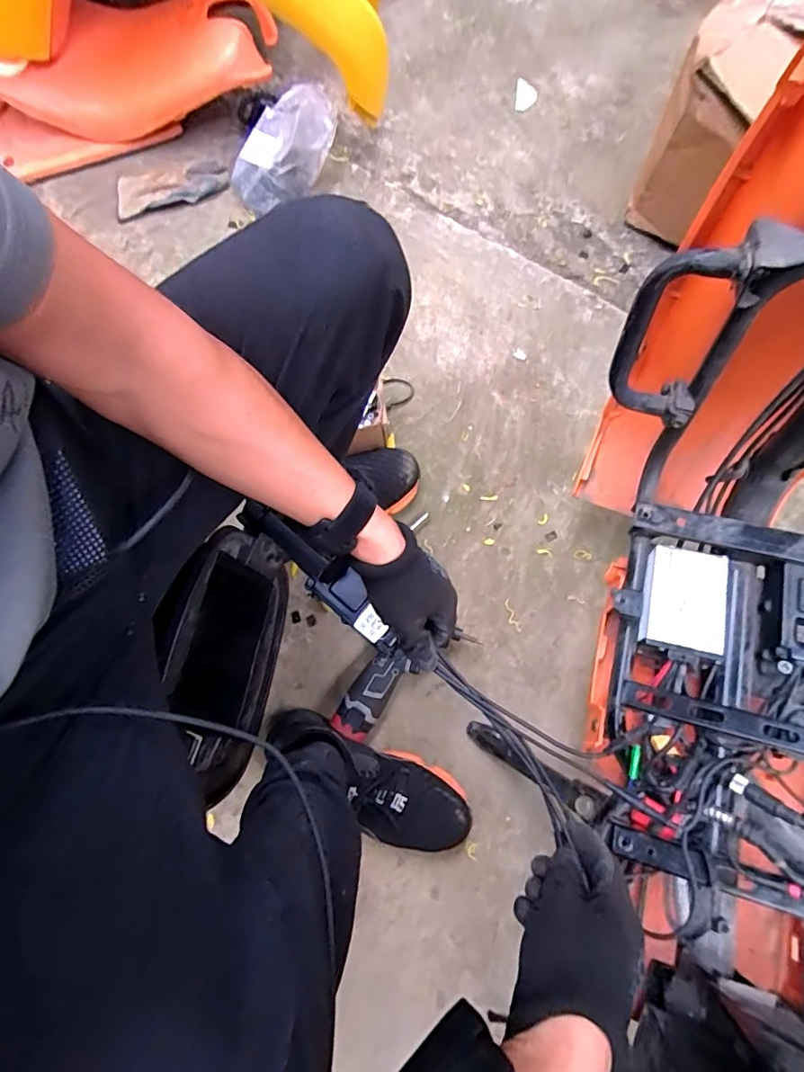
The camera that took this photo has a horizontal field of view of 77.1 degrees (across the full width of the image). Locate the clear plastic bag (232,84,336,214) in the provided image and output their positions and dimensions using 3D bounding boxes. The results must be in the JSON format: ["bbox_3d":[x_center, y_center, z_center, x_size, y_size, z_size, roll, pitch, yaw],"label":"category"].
[{"bbox_3d":[-0.214,-0.686,0.889,0.157,0.093,0.205,24,77,7],"label":"clear plastic bag"}]

